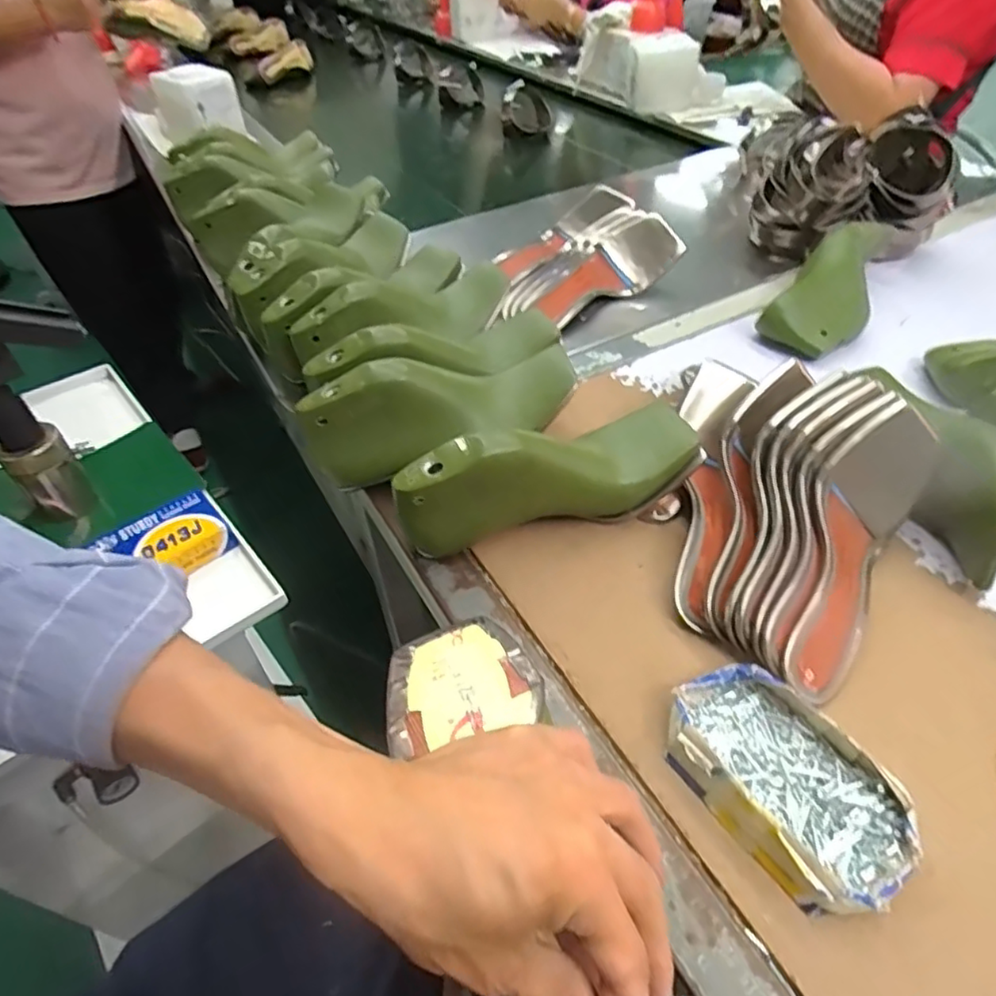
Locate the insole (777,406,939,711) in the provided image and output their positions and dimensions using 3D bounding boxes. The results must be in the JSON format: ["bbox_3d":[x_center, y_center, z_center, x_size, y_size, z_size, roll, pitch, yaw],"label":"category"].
[{"bbox_3d":[0.246,0.035,0.436,0.066,0.069,0.234,24,65,22],"label":"insole"}]

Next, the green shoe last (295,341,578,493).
[{"bbox_3d":[-0.041,-0.072,0.511,0.227,0.079,0.066,-17,48,-15],"label":"green shoe last"}]

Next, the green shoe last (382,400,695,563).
[{"bbox_3d":[0.038,-0.014,0.472,0.226,0.103,0.072,-19,49,-17],"label":"green shoe last"}]

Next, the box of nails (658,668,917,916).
[{"bbox_3d":[0.160,0.155,0.347,0.083,0.029,0.130,-28,52,-24],"label":"box of nails"}]

